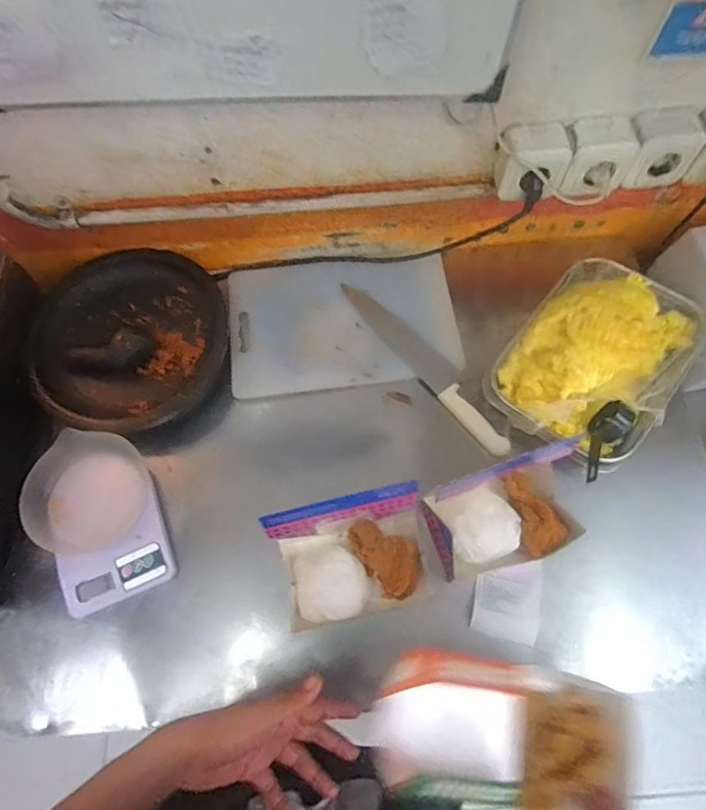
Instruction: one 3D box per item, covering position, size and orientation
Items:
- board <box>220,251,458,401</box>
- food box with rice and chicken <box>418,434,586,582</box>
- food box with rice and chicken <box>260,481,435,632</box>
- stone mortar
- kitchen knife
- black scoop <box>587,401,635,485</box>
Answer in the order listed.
[{"bbox_3d":[-0.018,-0.134,0.783,0.349,0.019,0.226,-8,68,-1],"label":"board"},{"bbox_3d":[0.182,0.133,0.586,0.186,0.140,0.112,-14,68,-4],"label":"food box with rice and chicken"},{"bbox_3d":[0.005,0.184,0.581,0.185,0.149,0.121,-13,68,-4],"label":"food box with rice and chicken"},{"bbox_3d":[-0.336,-0.099,0.751,0.301,0.061,0.314,-1,68,1],"label":"stone mortar"},{"bbox_3d":[0.108,-0.067,0.740,0.053,0.019,0.353,-37,72,-12],"label":"kitchen knife"},{"bbox_3d":[0.321,0.050,0.632,0.052,0.050,0.125,32,57,13],"label":"black scoop"}]

